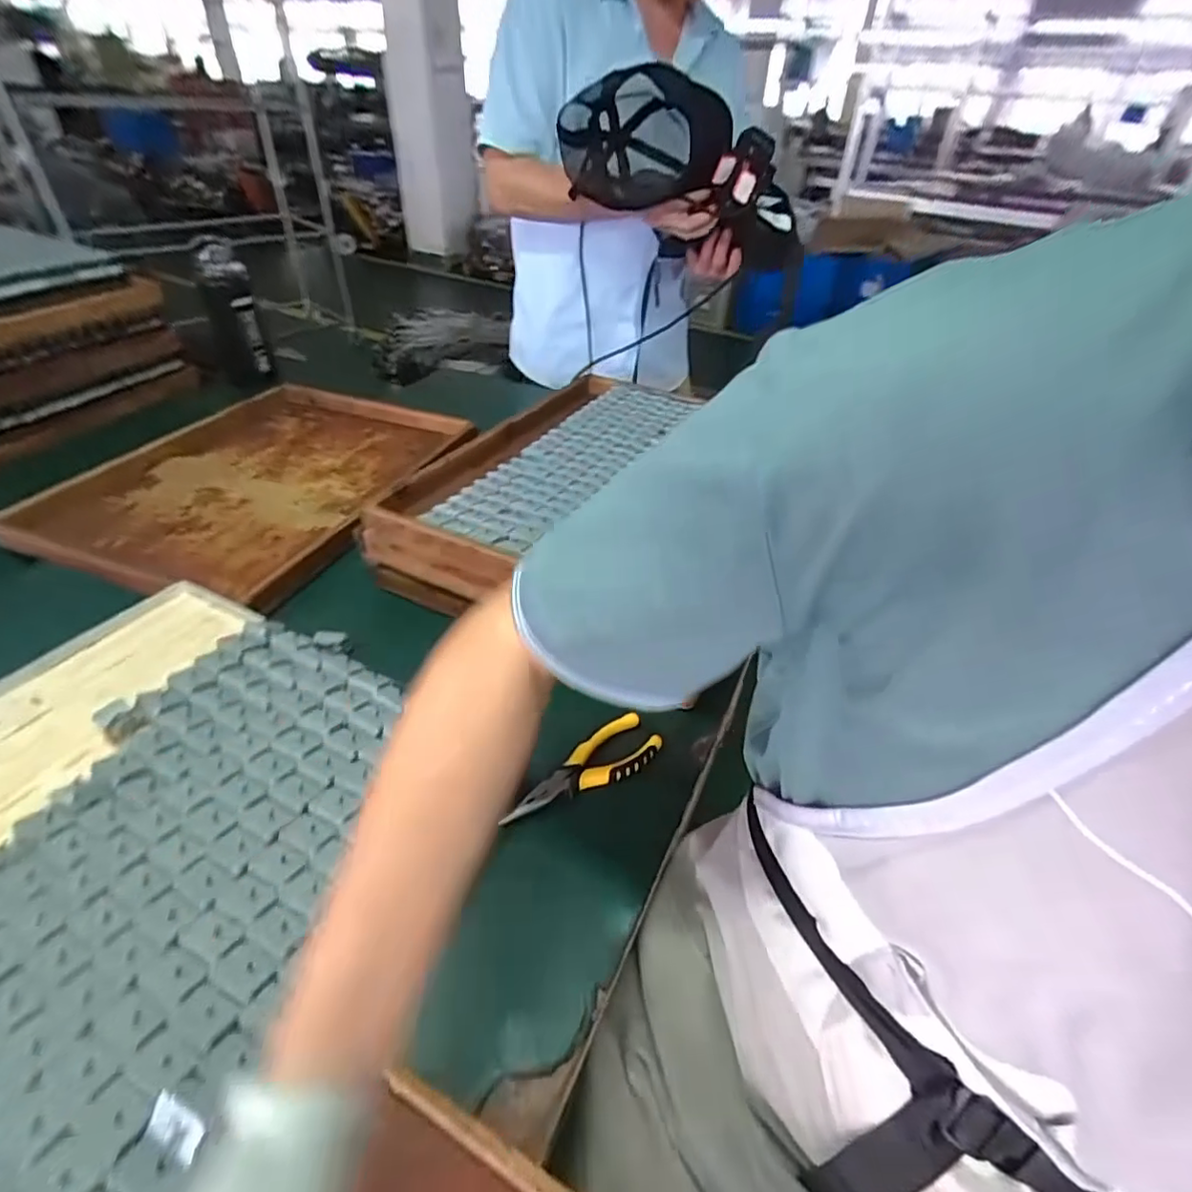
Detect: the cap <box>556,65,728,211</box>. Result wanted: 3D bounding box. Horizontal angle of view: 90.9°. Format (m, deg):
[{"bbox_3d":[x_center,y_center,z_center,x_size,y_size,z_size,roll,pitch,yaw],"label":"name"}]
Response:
[{"bbox_3d":[0.067,-0.646,0.833,0.226,0.151,0.142,12,41,9],"label":"cap"}]

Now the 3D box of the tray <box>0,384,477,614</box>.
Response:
[{"bbox_3d":[-0.461,-0.169,0.828,0.430,0.035,0.506,18,43,16],"label":"tray"}]

